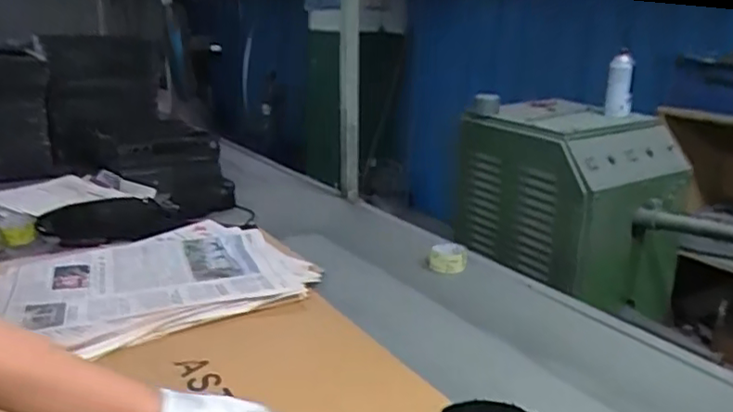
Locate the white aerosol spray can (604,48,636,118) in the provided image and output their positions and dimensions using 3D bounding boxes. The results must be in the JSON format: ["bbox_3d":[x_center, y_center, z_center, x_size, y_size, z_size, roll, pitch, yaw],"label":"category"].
[{"bbox_3d":[0.660,-0.315,1.586,0.065,0.154,0.074,10,17,24],"label":"white aerosol spray can"}]

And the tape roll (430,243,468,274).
[{"bbox_3d":[0.190,0.119,1.394,0.085,0.049,0.096,9,17,21],"label":"tape roll"}]

